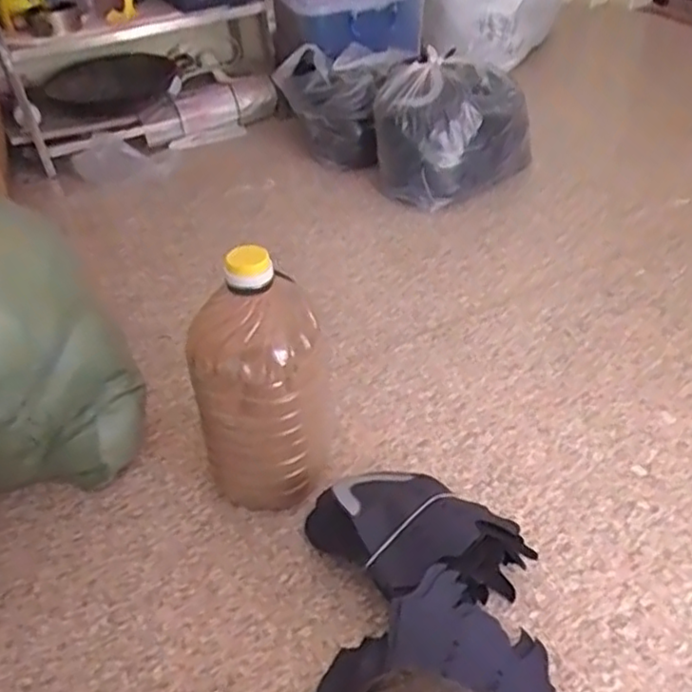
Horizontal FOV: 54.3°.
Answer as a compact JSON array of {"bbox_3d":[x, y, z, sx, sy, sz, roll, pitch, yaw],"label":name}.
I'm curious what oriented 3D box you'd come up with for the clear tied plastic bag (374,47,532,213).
[{"bbox_3d":[0.252,-0.500,1.565,0.304,0.284,0.332,15,45,22],"label":"clear tied plastic bag"}]

